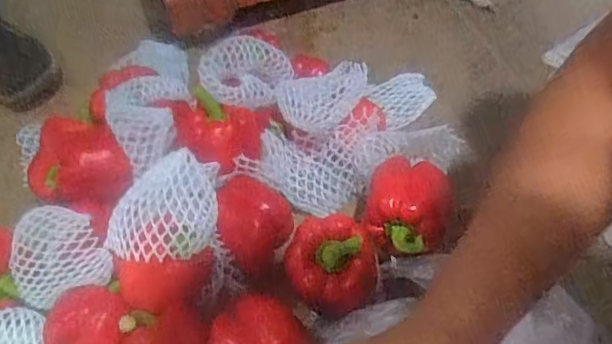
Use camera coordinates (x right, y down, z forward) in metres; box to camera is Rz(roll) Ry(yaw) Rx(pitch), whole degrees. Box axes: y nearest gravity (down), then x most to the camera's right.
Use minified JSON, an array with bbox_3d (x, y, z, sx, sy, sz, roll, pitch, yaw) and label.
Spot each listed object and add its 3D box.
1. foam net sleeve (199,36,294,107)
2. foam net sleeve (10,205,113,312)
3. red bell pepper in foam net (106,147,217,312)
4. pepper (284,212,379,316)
[{"bbox_3d":[-0.080,-0.127,0.700,0.116,0.082,0.055,11,10,-32],"label":"foam net sleeve"},{"bbox_3d":[-0.258,0.083,0.583,0.096,0.060,0.087,-19,54,-11],"label":"foam net sleeve"},{"bbox_3d":[-0.136,0.053,0.555,0.131,0.099,0.097,-25,56,-15],"label":"red bell pepper in foam net"},{"bbox_3d":[0.024,0.105,0.591,0.087,0.085,0.091,-10,53,-4],"label":"pepper"}]

